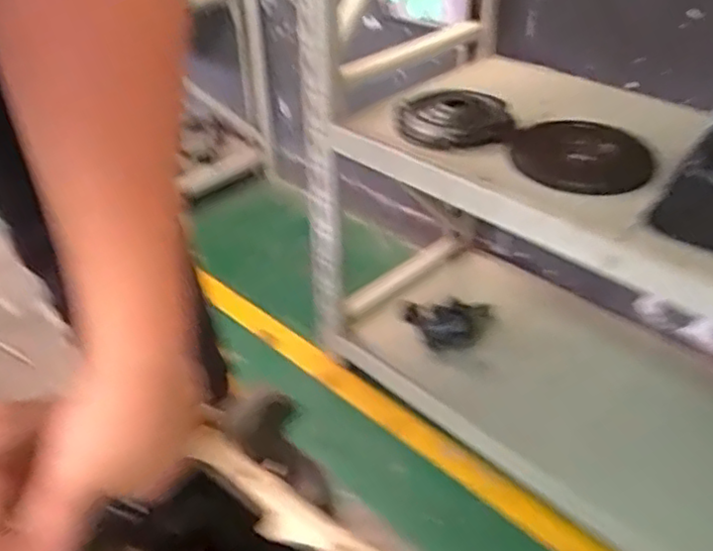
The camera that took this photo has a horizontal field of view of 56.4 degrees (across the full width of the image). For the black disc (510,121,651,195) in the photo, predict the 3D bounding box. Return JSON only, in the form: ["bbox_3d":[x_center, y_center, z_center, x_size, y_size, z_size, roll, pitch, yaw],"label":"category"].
[{"bbox_3d":[0.416,-0.228,1.259,0.218,0.035,0.212,-1,36,1],"label":"black disc"}]

